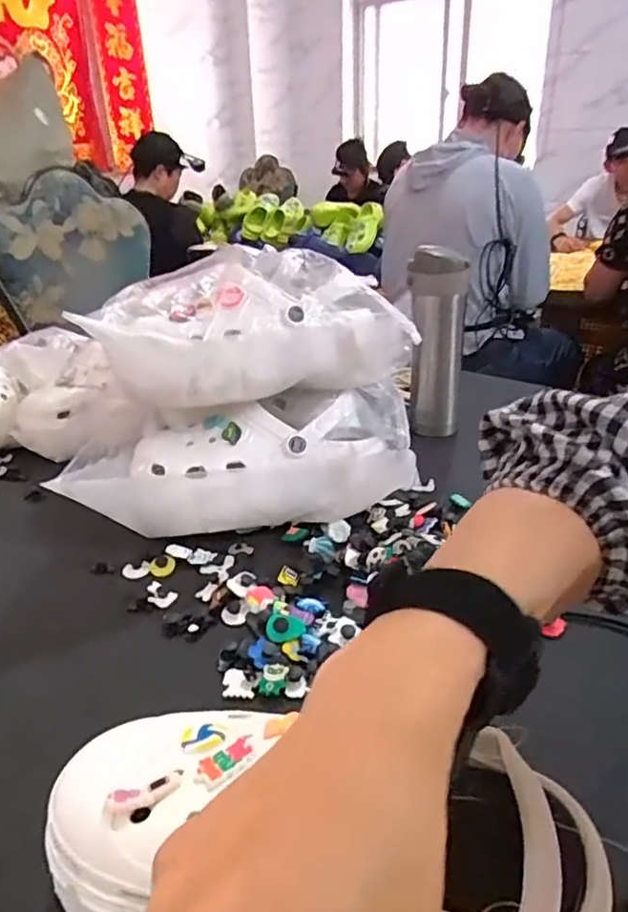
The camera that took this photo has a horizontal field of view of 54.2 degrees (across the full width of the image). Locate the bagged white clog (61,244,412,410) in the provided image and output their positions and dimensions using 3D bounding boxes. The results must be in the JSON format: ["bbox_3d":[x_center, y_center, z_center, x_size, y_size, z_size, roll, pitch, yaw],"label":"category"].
[{"bbox_3d":[-0.059,-0.132,0.604,0.282,0.103,0.166,-5,26,-6],"label":"bagged white clog"}]

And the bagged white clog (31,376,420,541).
[{"bbox_3d":[-0.073,0.000,0.623,0.333,0.110,0.170,-1,26,2],"label":"bagged white clog"}]

